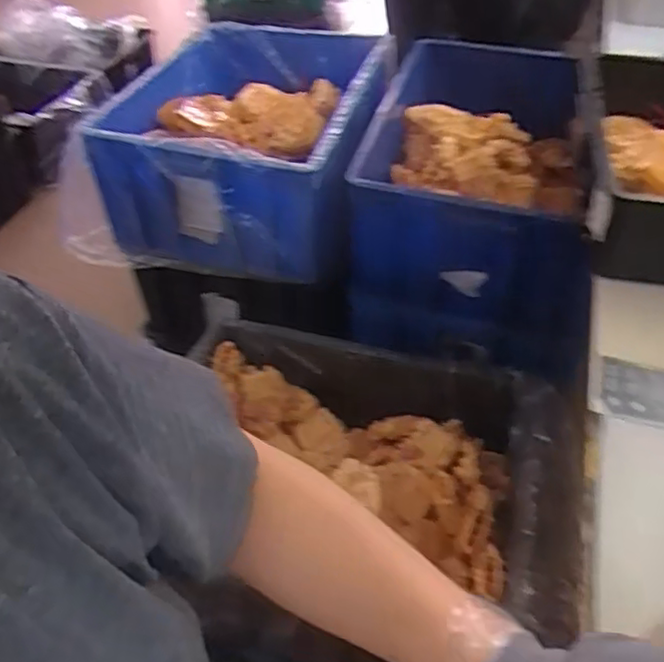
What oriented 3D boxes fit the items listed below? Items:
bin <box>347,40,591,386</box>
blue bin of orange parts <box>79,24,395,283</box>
[{"bbox_3d":[0.250,-0.254,1.171,0.364,0.281,0.572,8,45,9],"label":"bin"},{"bbox_3d":[-0.146,-0.358,1.240,0.446,0.235,0.536,8,45,8],"label":"blue bin of orange parts"}]

